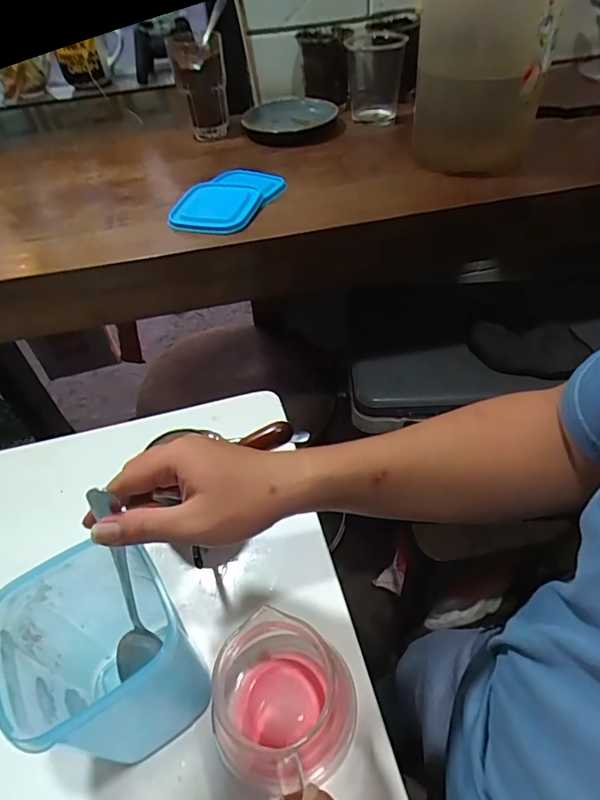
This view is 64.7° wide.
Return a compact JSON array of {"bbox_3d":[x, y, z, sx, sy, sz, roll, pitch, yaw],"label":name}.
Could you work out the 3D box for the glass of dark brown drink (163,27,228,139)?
[{"bbox_3d":[-0.143,-0.455,0.688,0.074,0.126,0.063,-13,47,-8],"label":"glass of dark brown drink"}]

